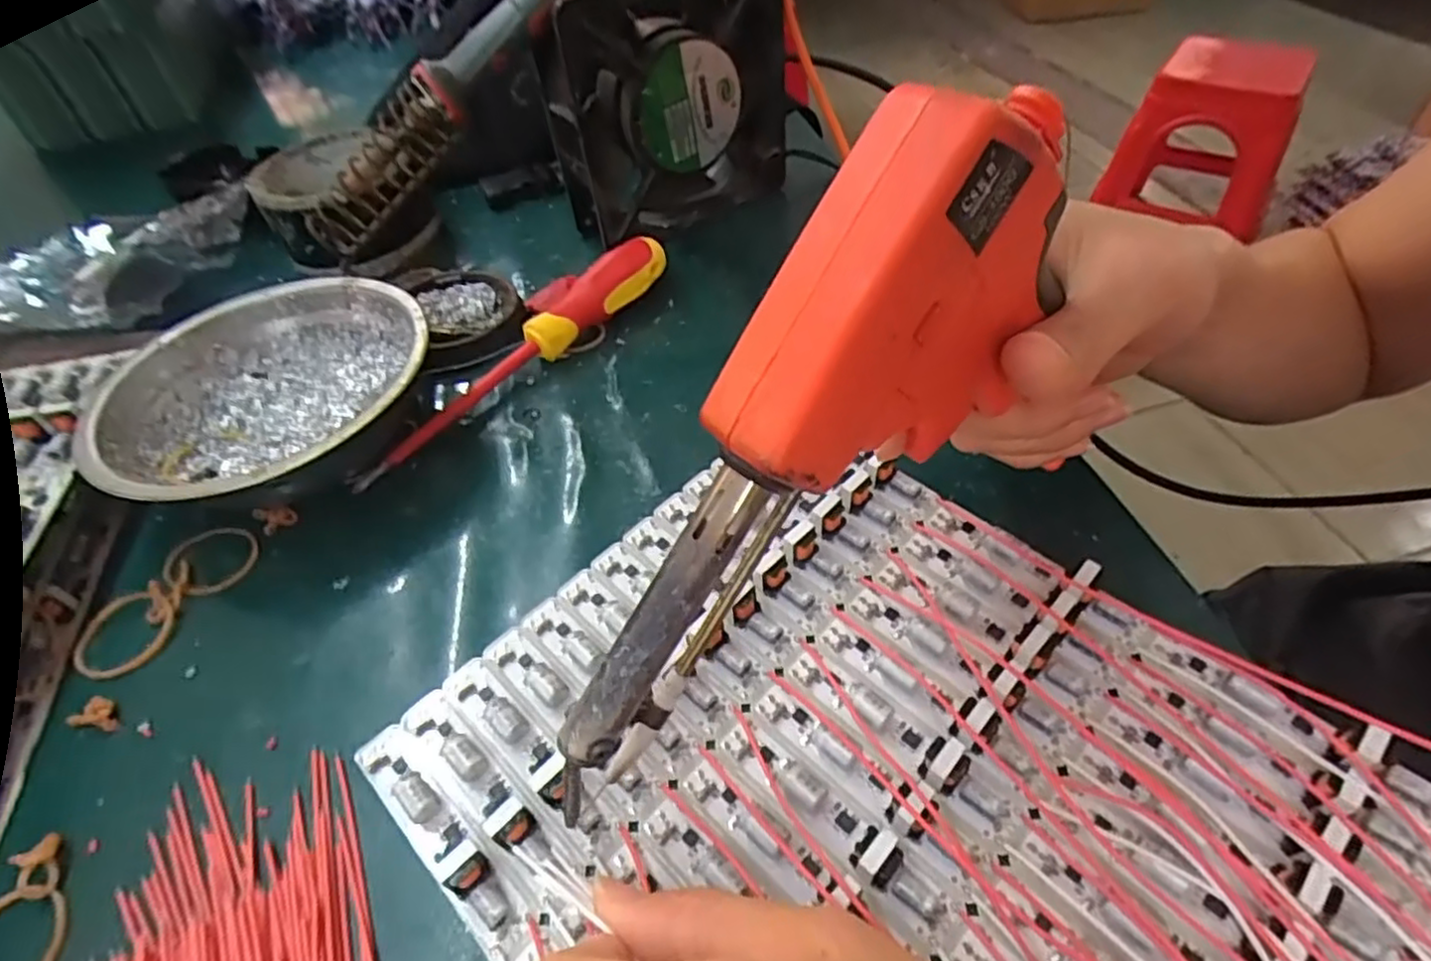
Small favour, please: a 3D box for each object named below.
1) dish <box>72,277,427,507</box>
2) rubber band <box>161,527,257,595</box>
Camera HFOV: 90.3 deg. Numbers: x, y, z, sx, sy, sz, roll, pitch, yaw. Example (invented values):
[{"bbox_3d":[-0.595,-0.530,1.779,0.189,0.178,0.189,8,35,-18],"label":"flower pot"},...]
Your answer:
[{"bbox_3d":[-0.178,-0.032,0.292,0.122,0.039,0.125,-2,49,3],"label":"dish"},{"bbox_3d":[-0.187,0.029,0.264,0.029,0.004,0.030,-2,49,3],"label":"rubber band"}]

